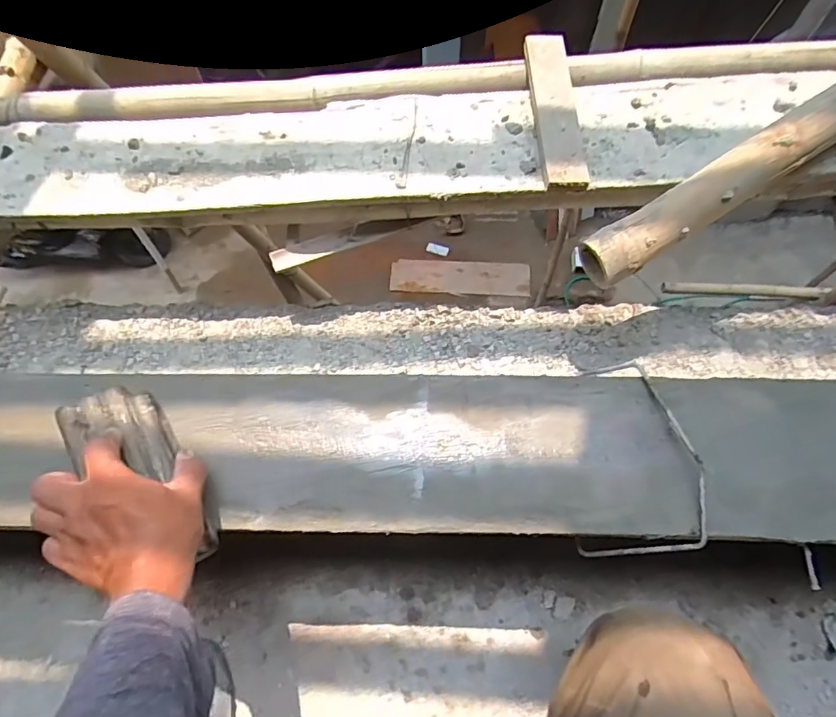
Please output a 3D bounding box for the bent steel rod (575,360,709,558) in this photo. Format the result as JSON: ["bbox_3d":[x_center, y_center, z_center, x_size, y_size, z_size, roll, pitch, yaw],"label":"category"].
[{"bbox_3d":[0.202,0.092,0.489,0.111,0.026,0.181,-9,75,40],"label":"bent steel rod"}]

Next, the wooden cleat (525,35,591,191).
[{"bbox_3d":[0.181,-0.320,0.686,0.061,0.028,0.244,-3,68,1],"label":"wooden cleat"}]

